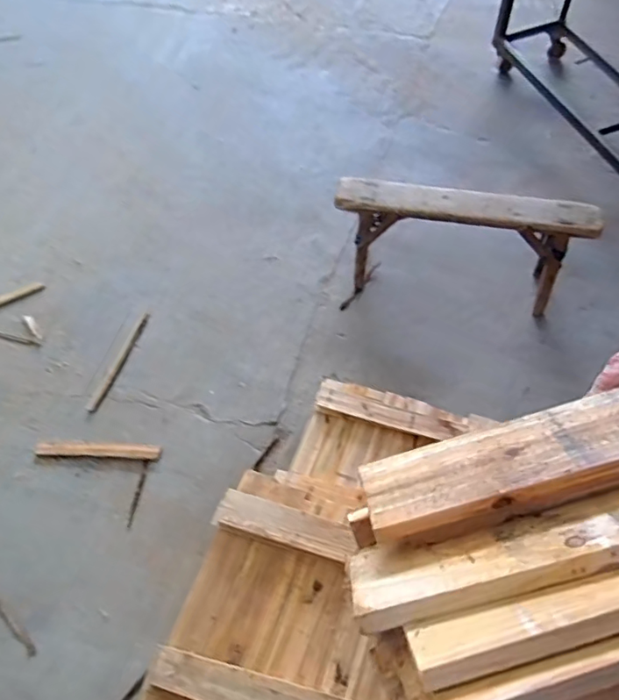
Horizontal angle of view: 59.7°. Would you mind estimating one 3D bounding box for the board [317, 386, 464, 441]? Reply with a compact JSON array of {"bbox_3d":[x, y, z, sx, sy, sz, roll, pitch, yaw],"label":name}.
[{"bbox_3d":[0.256,0.217,1.797,0.473,0.025,0.074,16,63,11],"label":"board"}]

